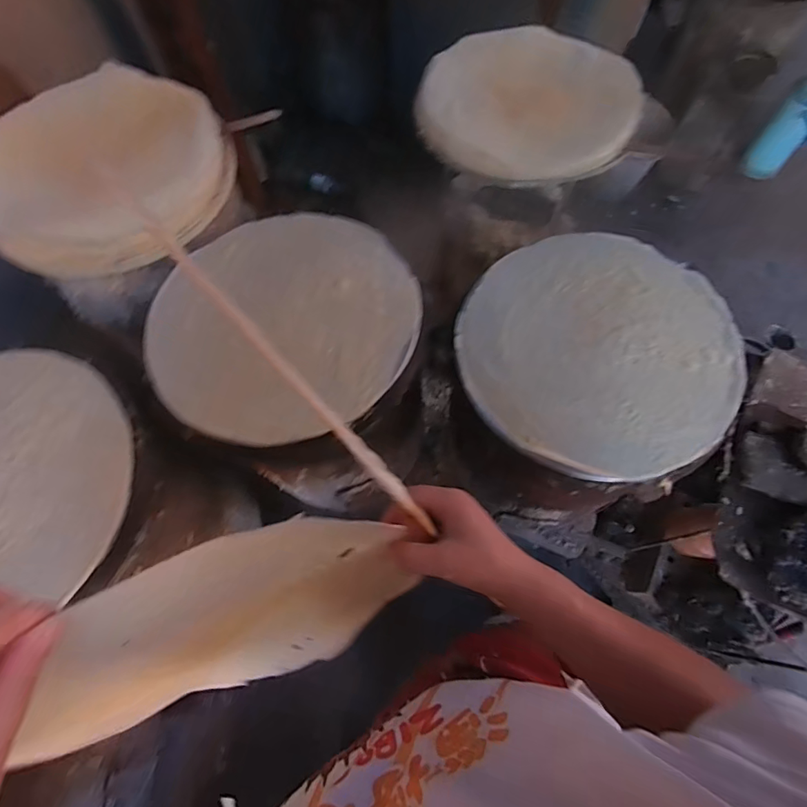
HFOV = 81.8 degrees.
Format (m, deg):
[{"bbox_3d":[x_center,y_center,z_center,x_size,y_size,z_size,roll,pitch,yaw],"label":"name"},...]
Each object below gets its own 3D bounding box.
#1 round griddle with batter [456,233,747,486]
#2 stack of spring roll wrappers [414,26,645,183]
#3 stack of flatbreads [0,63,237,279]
[{"bbox_3d":[0.267,-0.081,0.643,0.361,0.020,0.363,0,67,1],"label":"round griddle with batter"},{"bbox_3d":[0.216,-0.526,0.810,0.366,0.033,0.353,-32,70,-12],"label":"stack of spring roll wrappers"},{"bbox_3d":[-0.469,-0.368,0.738,0.326,0.089,0.364,14,68,7],"label":"stack of flatbreads"}]

